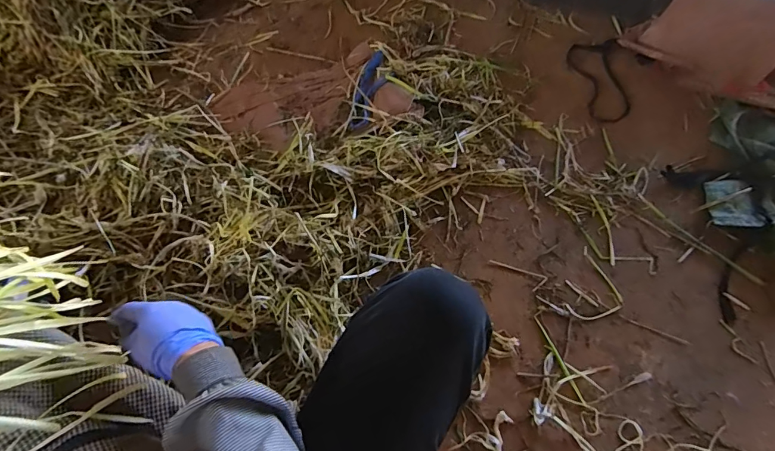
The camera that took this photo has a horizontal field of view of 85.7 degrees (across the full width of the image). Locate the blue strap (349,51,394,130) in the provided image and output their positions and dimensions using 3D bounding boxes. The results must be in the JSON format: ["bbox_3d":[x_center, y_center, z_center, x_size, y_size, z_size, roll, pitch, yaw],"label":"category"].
[{"bbox_3d":[-0.046,-0.348,1.072,0.085,0.030,0.265,15,61,9],"label":"blue strap"}]

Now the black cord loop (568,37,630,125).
[{"bbox_3d":[0.553,-0.379,1.089,0.127,0.020,0.285,1,64,1],"label":"black cord loop"}]

